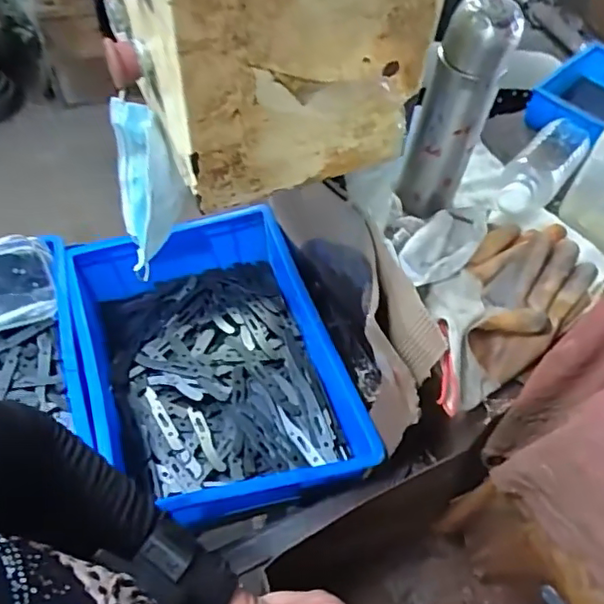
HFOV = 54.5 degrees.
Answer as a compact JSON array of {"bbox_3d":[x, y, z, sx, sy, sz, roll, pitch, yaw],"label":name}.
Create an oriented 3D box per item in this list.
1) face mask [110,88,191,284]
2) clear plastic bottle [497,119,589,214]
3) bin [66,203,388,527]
[{"bbox_3d":[-0.150,-0.114,0.573,0.062,0.160,0.090,-13,57,-12],"label":"face mask"},{"bbox_3d":[0.297,-0.167,0.718,0.062,0.052,0.241,31,43,17],"label":"clear plastic bottle"},{"bbox_3d":[-0.122,0.083,0.773,0.300,0.129,0.411,-15,57,-14],"label":"bin"}]

